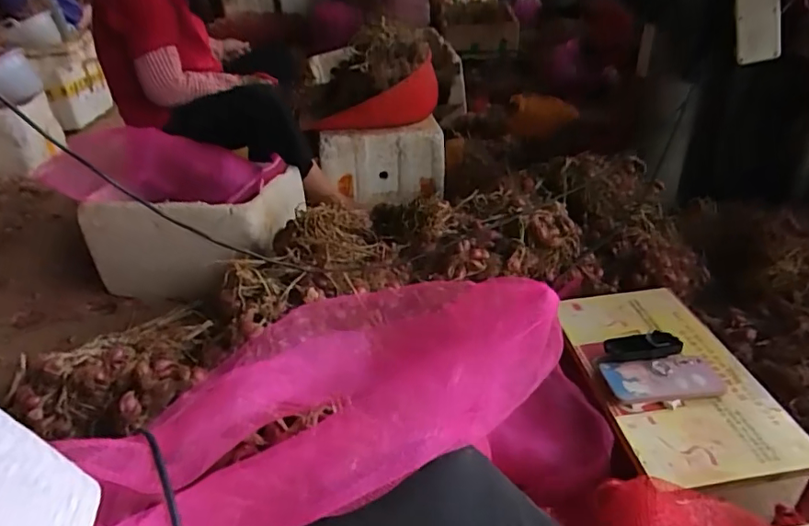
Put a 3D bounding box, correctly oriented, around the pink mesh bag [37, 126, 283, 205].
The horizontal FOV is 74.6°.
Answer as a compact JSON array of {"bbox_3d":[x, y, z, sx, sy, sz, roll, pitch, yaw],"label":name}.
[{"bbox_3d":[-0.599,-0.231,1.292,0.551,0.126,0.203,4,33,12],"label":"pink mesh bag"}]

